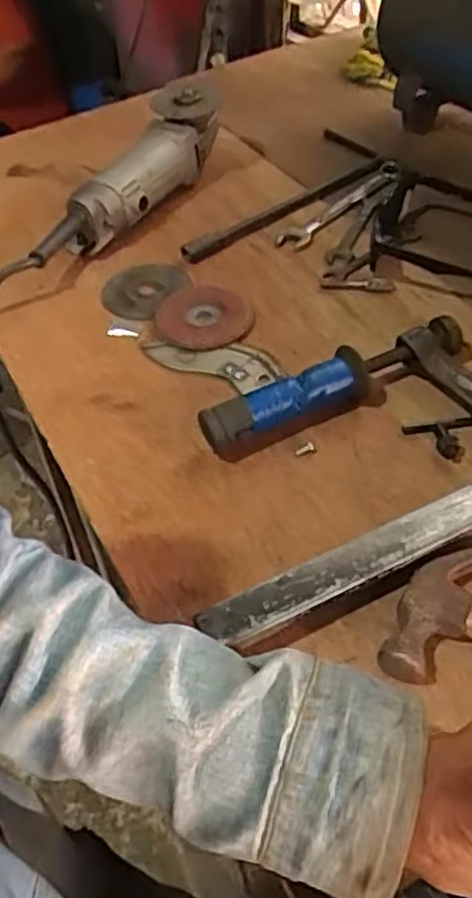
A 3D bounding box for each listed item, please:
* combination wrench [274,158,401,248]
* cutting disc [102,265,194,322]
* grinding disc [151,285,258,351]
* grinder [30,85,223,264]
[{"bbox_3d":[0.108,-0.258,0.741,0.181,0.019,0.030,-38,56,-25],"label":"combination wrench"},{"bbox_3d":[-0.087,-0.155,0.678,0.083,0.004,0.083,-3,49,3],"label":"cutting disc"},{"bbox_3d":[-0.028,-0.119,0.638,0.089,0.008,0.089,-3,49,3],"label":"grinding disc"},{"bbox_3d":[-0.112,-0.280,0.734,0.069,0.084,0.297,23,55,23],"label":"grinder"}]

